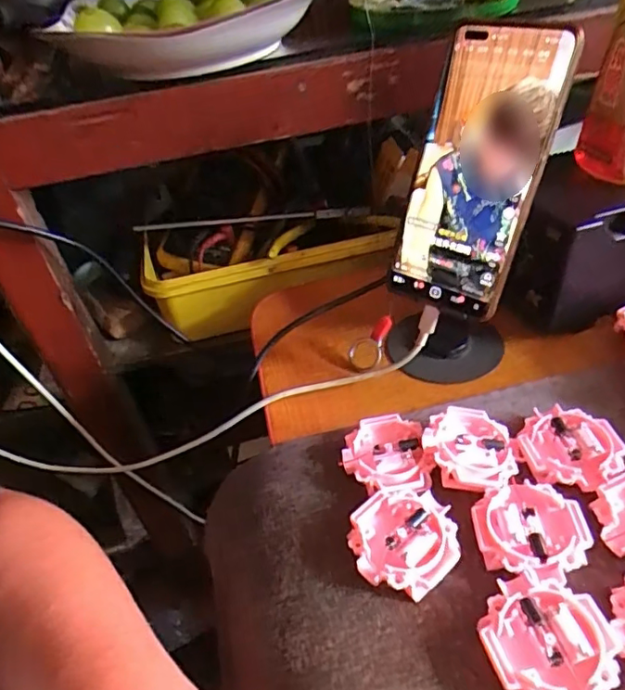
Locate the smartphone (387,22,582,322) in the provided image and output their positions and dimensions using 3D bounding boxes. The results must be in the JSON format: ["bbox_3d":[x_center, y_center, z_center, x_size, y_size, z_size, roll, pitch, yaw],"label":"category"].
[{"bbox_3d":[0.098,-0.103,0.336,0.073,0.165,0.015,25,20,34],"label":"smartphone"}]

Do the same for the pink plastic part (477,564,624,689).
[{"bbox_3d":[0.102,0.128,0.240,0.053,0.016,0.055,-13,40,-7],"label":"pink plastic part"}]

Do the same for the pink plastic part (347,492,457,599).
[{"bbox_3d":[0.047,0.100,0.282,0.053,0.015,0.050,-5,39,4],"label":"pink plastic part"}]

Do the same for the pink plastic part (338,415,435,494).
[{"bbox_3d":[0.042,0.066,0.322,0.048,0.016,0.053,-11,39,-3],"label":"pink plastic part"}]

